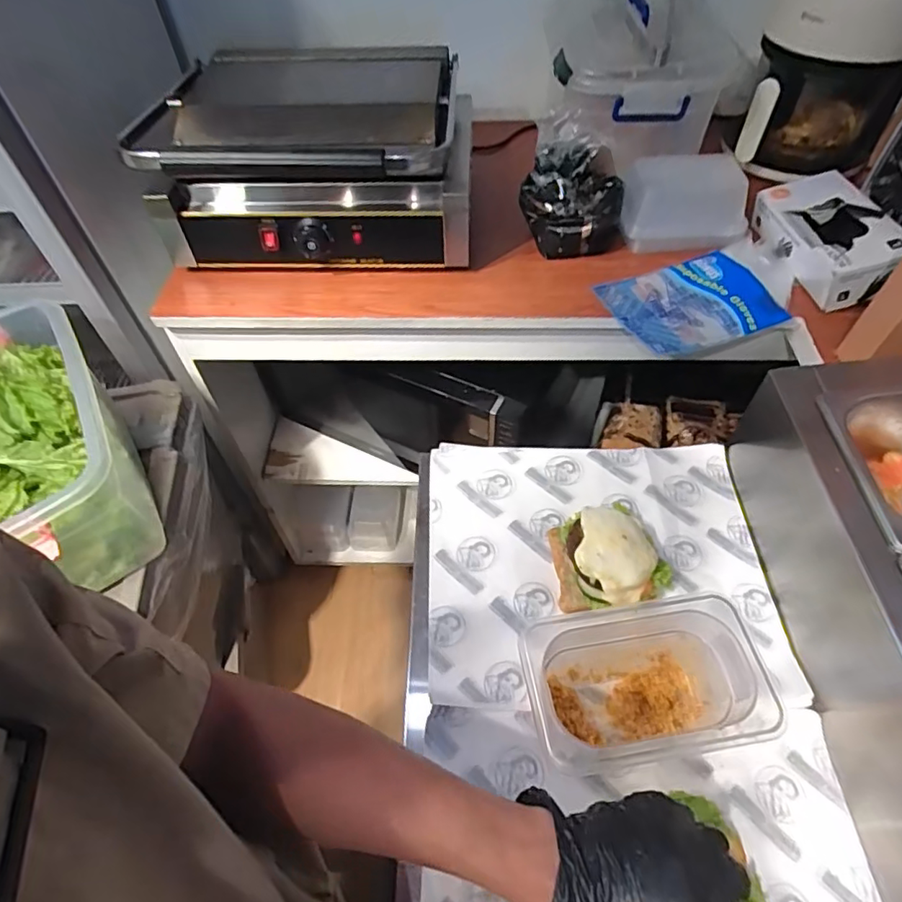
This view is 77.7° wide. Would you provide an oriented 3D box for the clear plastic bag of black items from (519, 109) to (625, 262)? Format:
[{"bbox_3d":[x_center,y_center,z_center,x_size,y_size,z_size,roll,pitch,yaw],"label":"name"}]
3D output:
[{"bbox_3d":[0.175,-0.375,0.817,0.144,0.143,0.142,2,53,3],"label":"clear plastic bag of black items"}]

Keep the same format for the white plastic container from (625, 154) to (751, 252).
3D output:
[{"bbox_3d":[0.330,-0.358,0.808,0.181,0.098,0.081,-4,53,-1],"label":"white plastic container"}]

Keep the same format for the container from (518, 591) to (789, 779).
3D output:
[{"bbox_3d":[0.144,0.204,0.457,0.164,0.142,0.101,-8,53,-4],"label":"container"}]

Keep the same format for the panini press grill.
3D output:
[{"bbox_3d":[-0.194,-0.418,0.811,0.435,0.179,0.372,-3,53,0],"label":"panini press grill"}]

